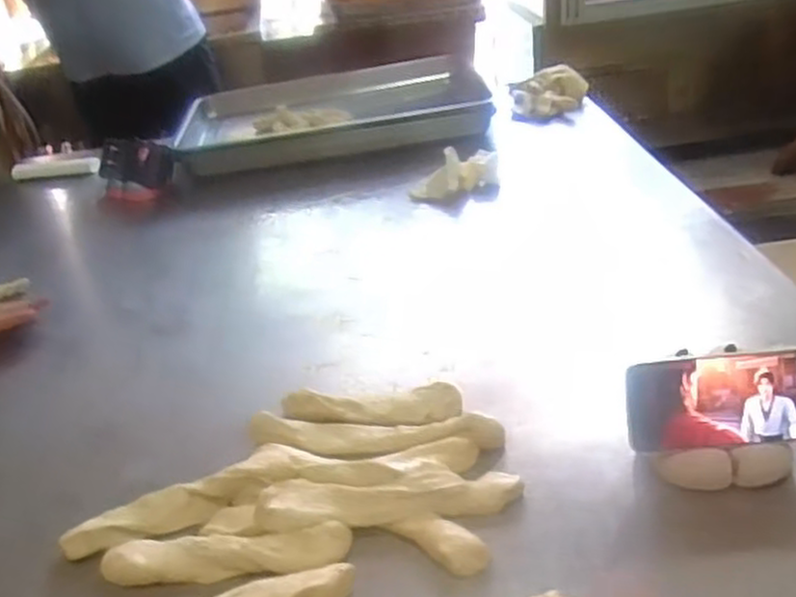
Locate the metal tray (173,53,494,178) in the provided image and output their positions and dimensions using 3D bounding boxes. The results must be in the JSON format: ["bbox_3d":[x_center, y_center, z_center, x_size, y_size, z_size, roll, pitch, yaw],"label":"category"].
[{"bbox_3d":[-0.109,-0.364,1.480,0.598,0.063,0.390,-9,31,-8],"label":"metal tray"}]

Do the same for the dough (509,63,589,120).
[{"bbox_3d":[0.307,-0.414,1.558,0.146,0.070,0.185,6,32,17],"label":"dough"}]

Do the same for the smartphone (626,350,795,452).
[{"bbox_3d":[0.263,0.082,0.613,0.153,0.072,0.016,-4,-6,-1],"label":"smartphone"}]

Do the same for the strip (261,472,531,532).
[{"bbox_3d":[-0.006,0.162,0.610,0.207,0.020,0.045,-3,31,3],"label":"strip"}]

